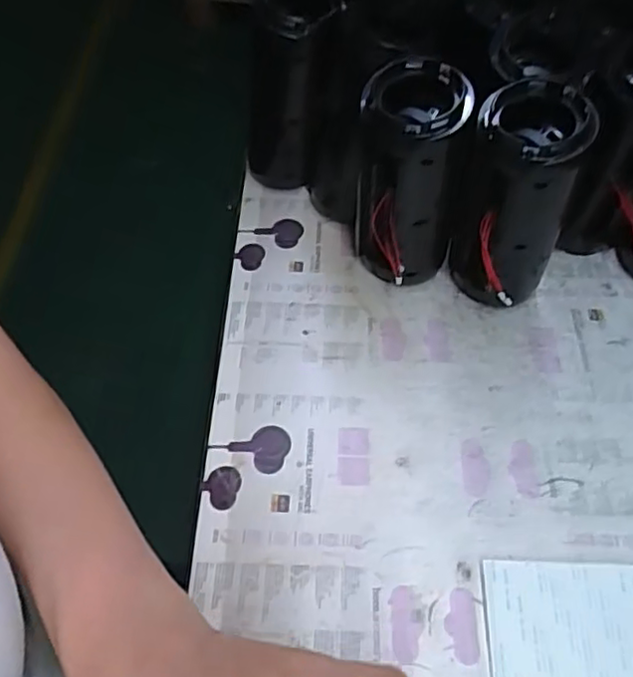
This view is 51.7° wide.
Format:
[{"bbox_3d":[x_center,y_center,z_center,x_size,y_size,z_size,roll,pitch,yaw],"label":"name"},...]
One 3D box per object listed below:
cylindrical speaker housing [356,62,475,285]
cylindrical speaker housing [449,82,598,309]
[{"bbox_3d":[0.057,-0.094,0.416,0.064,0.145,0.062,9,55,6],"label":"cylindrical speaker housing"},{"bbox_3d":[0.117,-0.075,0.403,0.060,0.147,0.055,0,55,0],"label":"cylindrical speaker housing"}]

